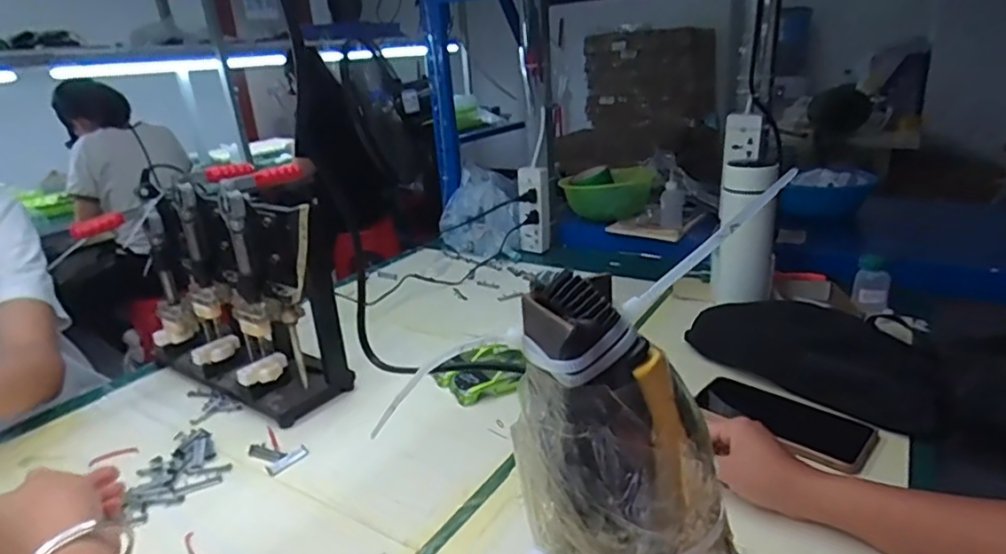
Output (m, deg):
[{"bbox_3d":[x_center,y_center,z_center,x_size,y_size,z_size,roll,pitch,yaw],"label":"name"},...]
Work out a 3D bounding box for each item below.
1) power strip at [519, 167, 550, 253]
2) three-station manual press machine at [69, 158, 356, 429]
[{"bbox_3d":[0.059,-0.121,1.134,0.056,0.171,0.035,-4,21,1],"label":"power strip"},{"bbox_3d":[-0.329,0.012,0.712,0.263,0.261,0.107,7,23,27],"label":"three-station manual press machine"}]

